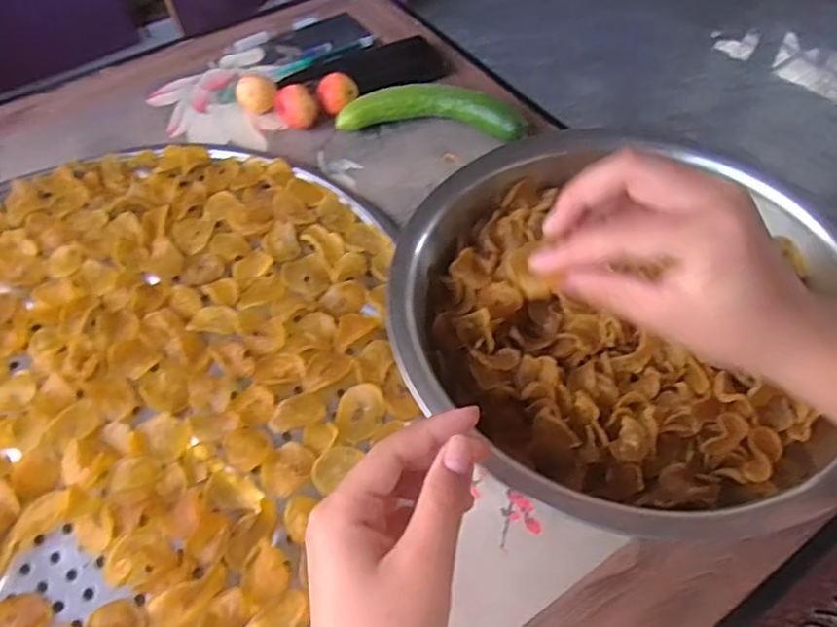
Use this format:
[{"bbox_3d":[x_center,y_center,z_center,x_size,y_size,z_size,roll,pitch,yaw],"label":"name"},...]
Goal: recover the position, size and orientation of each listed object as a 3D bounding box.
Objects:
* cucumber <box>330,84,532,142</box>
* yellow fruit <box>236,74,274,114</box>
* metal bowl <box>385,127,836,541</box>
[{"bbox_3d":[0.014,-0.201,0.620,0.186,0.029,0.049,8,54,8],"label":"cucumber"},{"bbox_3d":[-0.170,-0.227,0.652,0.039,0.032,0.035,-16,55,-10],"label":"yellow fruit"},{"bbox_3d":[0.136,0.004,0.426,0.302,0.090,0.283,-1,54,1],"label":"metal bowl"}]

